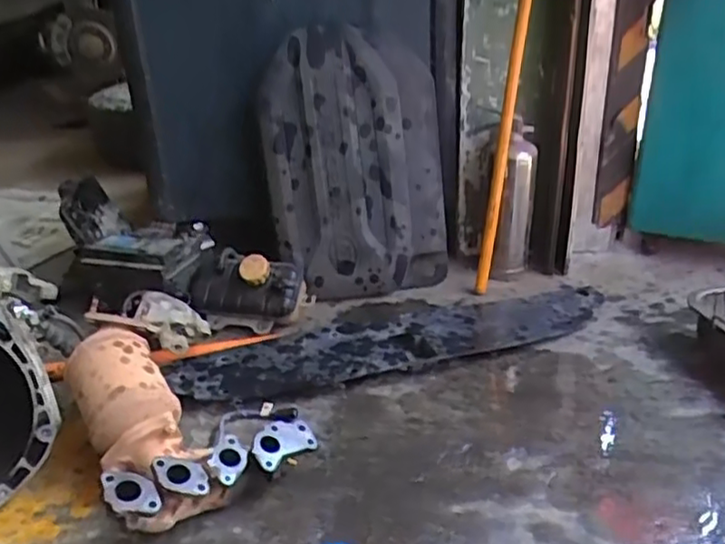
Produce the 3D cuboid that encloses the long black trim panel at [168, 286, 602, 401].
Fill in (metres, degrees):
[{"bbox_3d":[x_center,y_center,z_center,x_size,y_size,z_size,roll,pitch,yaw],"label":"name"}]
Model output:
[{"bbox_3d":[0.089,0.128,1.410,0.944,0.054,0.280,-9,26,-13],"label":"long black trim panel"}]

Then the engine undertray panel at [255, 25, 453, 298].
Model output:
[{"bbox_3d":[-0.022,-0.234,1.519,0.392,0.571,0.093,-4,12,4],"label":"engine undertray panel"}]

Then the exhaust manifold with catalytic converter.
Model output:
[{"bbox_3d":[-0.267,0.215,1.040,0.306,0.153,0.354,-19,29,-30],"label":"exhaust manifold with catalytic converter"}]

